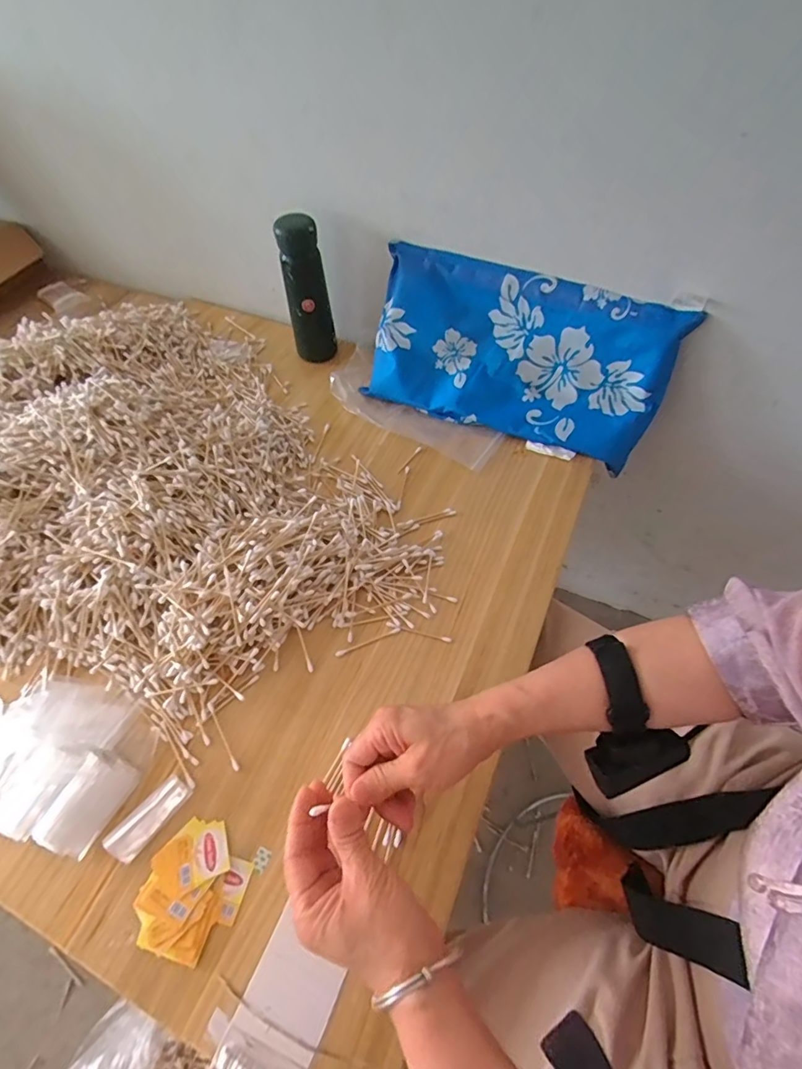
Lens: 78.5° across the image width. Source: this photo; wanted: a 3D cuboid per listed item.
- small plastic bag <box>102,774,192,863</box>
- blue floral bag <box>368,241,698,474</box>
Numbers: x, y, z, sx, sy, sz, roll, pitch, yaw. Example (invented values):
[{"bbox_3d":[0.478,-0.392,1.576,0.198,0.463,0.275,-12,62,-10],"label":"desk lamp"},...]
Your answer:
[{"bbox_3d":[-0.207,0.232,0.402,0.022,0.016,0.065,35,63,23],"label":"small plastic bag"},{"bbox_3d":[0.134,-0.221,0.608,0.357,0.184,0.032,23,25,16],"label":"blue floral bag"}]

